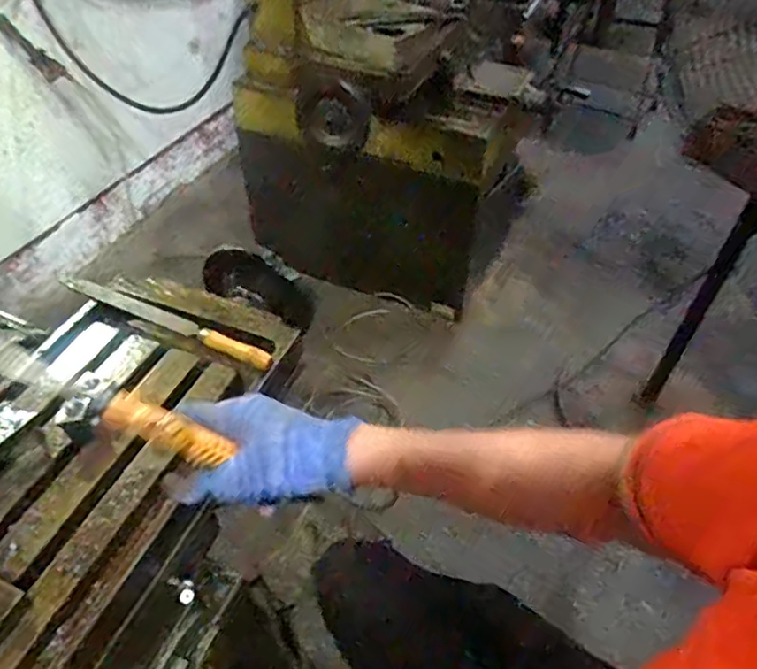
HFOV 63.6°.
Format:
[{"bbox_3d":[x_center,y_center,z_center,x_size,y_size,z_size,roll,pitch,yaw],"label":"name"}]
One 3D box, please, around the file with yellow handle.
[{"bbox_3d":[-0.231,-0.018,0.661,0.282,0.027,0.026,21,49,18],"label":"file with yellow handle"}]

